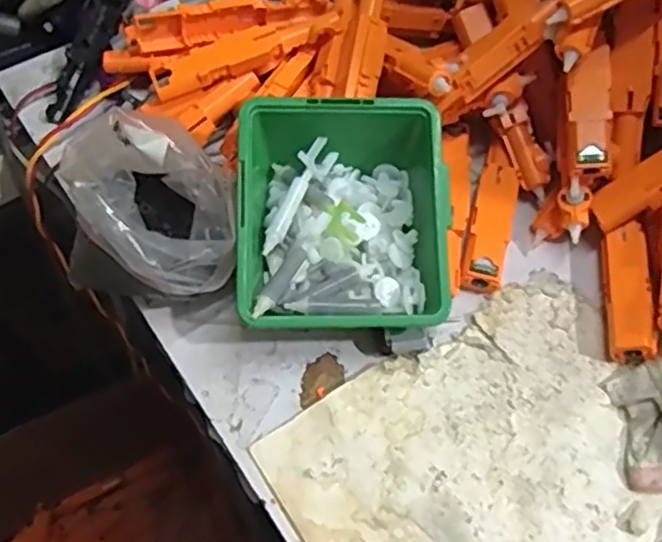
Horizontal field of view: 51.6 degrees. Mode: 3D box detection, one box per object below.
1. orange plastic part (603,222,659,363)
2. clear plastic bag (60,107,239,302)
[{"bbox_3d":[0.168,0.013,0.394,0.025,0.023,0.079,5,59,2],"label":"orange plastic part"},{"bbox_3d":[-0.095,-0.030,0.363,0.087,0.066,0.081,-4,59,-3],"label":"clear plastic bag"}]

